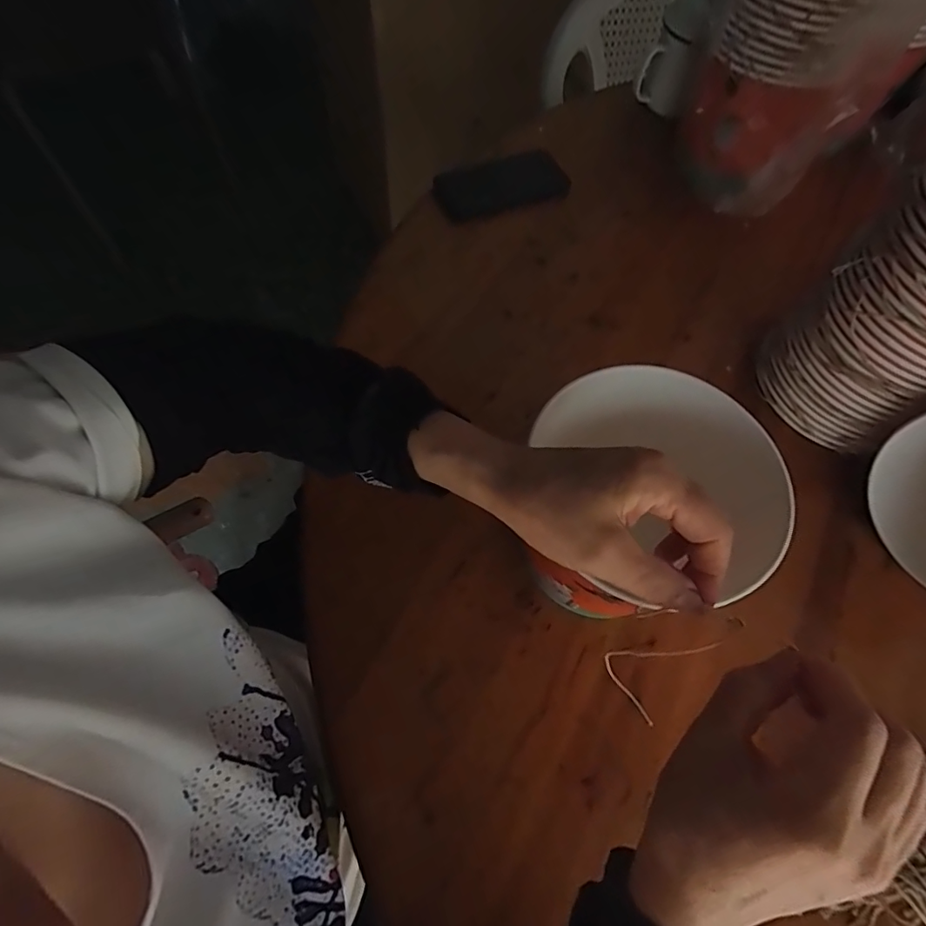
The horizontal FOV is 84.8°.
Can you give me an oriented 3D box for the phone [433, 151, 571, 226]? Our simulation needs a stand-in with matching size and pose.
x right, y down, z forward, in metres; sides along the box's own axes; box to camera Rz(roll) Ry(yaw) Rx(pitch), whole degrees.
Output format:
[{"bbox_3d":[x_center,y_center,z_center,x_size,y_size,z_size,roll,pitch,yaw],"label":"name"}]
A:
[{"bbox_3d":[0.051,-0.345,0.631,0.172,0.016,0.078,-26,68,-15],"label":"phone"}]

